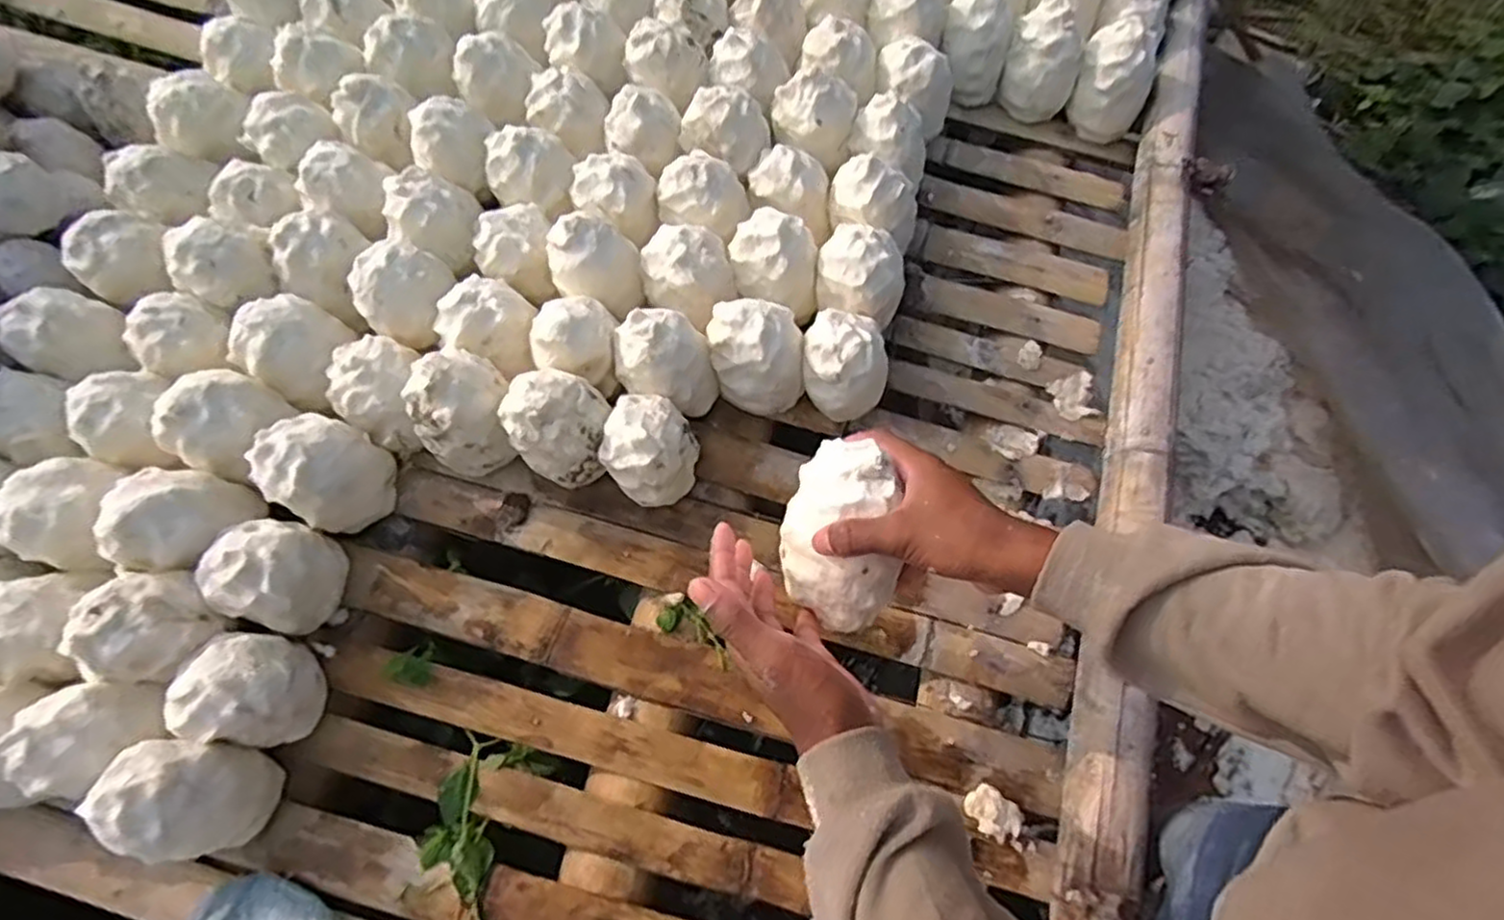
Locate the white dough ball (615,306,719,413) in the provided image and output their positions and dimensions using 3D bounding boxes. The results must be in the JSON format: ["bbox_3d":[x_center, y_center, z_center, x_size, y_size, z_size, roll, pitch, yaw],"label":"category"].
[{"bbox_3d":[-0.078,-0.086,0.648,0.083,0.091,0.067,-11,70,-6],"label":"white dough ball"}]

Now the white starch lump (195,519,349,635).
[{"bbox_3d":[-0.382,0.092,0.589,0.077,0.088,0.085,22,70,6],"label":"white starch lump"}]

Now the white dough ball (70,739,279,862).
[{"bbox_3d":[-0.405,0.242,0.524,0.071,0.096,0.074,1,69,-2],"label":"white dough ball"}]

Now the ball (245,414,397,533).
[{"bbox_3d":[-0.359,0.010,0.617,0.079,0.095,0.089,29,71,9],"label":"ball"}]

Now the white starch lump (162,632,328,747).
[{"bbox_3d":[-0.386,0.177,0.563,0.077,0.085,0.083,8,69,1],"label":"white starch lump"}]

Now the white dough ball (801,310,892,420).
[{"bbox_3d":[0.086,-0.084,0.683,0.079,0.107,0.077,1,69,-2],"label":"white dough ball"}]

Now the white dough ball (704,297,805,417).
[{"bbox_3d":[0.004,-0.098,0.678,0.087,0.104,0.084,3,69,-1],"label":"white dough ball"}]

